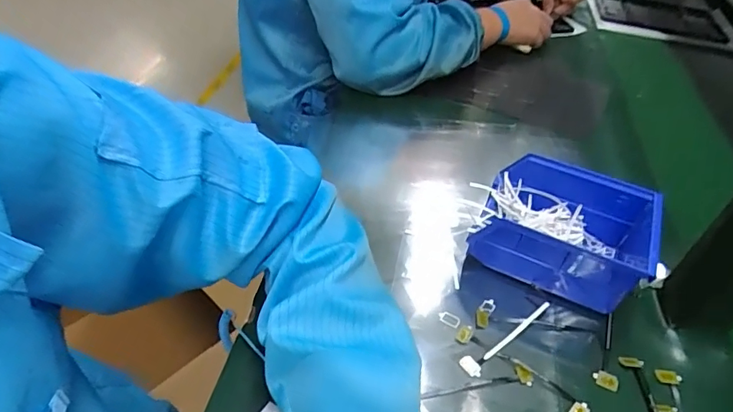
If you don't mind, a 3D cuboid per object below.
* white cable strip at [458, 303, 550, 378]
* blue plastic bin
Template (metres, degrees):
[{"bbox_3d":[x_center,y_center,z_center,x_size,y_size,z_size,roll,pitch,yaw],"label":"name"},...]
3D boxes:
[{"bbox_3d":[0.113,0.104,0.383,0.096,0.011,0.018,-29,54,-30],"label":"white cable strip"},{"bbox_3d":[0.176,0.023,0.425,0.137,0.072,0.100,22,46,16],"label":"blue plastic bin"}]

